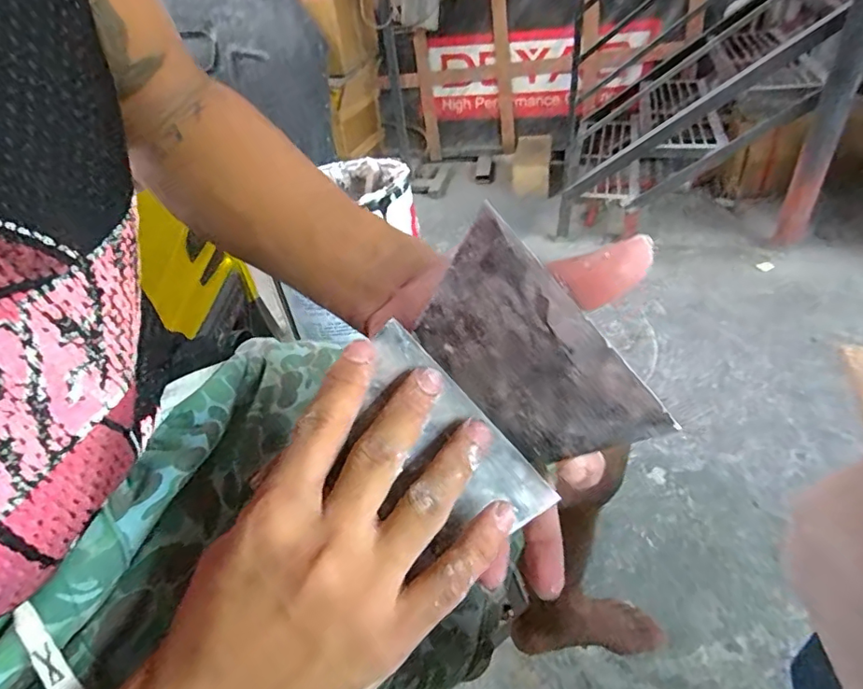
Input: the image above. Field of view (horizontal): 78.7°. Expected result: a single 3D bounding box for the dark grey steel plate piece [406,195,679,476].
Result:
[{"bbox_3d":[0.039,0.006,0.233,0.108,0.074,0.004,50,41,6],"label":"dark grey steel plate piece"}]

